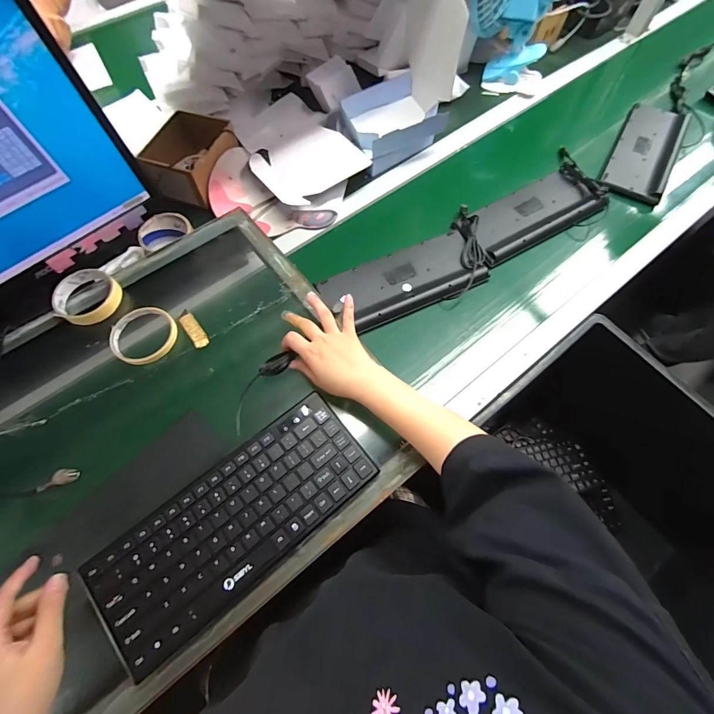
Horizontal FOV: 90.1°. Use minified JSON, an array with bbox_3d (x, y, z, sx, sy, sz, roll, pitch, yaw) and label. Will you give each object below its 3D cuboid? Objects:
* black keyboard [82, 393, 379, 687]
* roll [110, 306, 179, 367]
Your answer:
[{"bbox_3d":[-0.127,0.171,0.384,0.293,0.030,0.123,-38,72,-12],"label":"black keyboard"},{"bbox_3d":[-0.296,-0.031,0.493,0.084,0.015,0.084,-1,68,2],"label":"roll"}]

